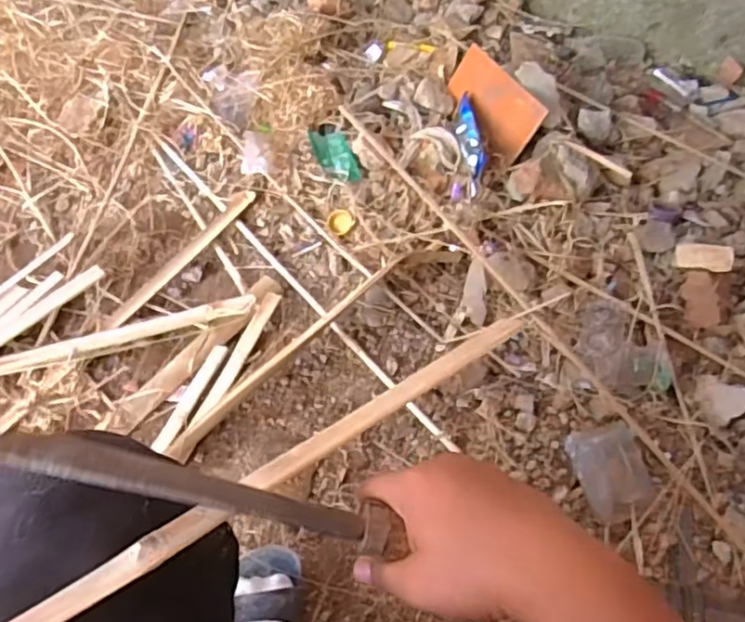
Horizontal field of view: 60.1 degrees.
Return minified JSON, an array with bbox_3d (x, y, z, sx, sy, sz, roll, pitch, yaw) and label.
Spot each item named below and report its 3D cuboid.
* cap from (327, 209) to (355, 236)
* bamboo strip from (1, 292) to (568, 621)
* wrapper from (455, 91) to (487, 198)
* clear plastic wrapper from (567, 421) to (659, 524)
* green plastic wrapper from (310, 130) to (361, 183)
[{"bbox_3d":[-0.049,-0.139,1.004,0.040,0.011,0.044,-44,72,2],"label":"cap"},{"bbox_3d":[-0.049,0.092,0.397,0.424,0.013,0.021,-28,66,-24],"label":"bamboo strip"},{"bbox_3d":[0.157,-0.275,1.032,0.026,0.047,0.195,-1,56,-5],"label":"wrapper"},{"bbox_3d":[0.313,0.203,0.829,0.093,0.039,0.116,-10,61,-9],"label":"clear plastic wrapper"},{"bbox_3d":[-0.061,-0.252,1.049,0.057,0.009,0.115,-16,62,-13],"label":"green plastic wrapper"}]

